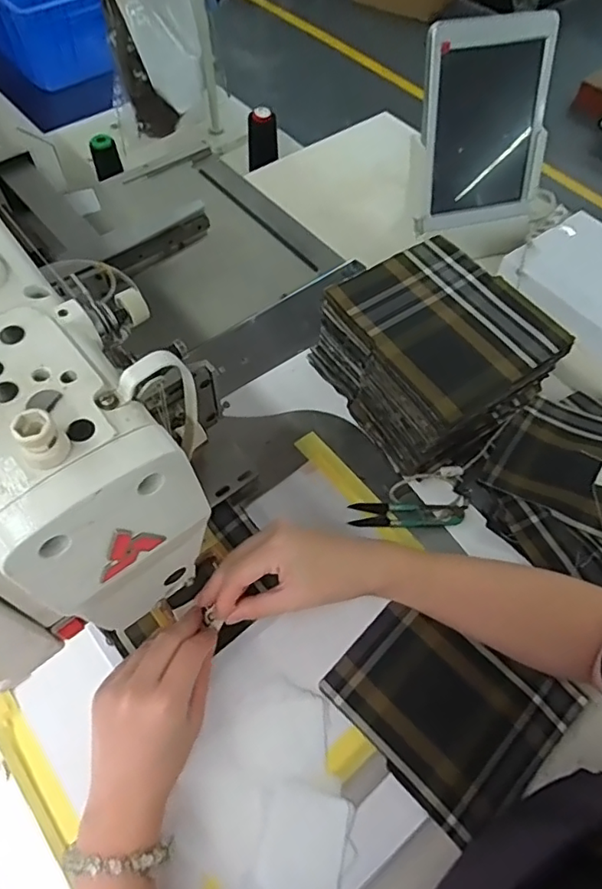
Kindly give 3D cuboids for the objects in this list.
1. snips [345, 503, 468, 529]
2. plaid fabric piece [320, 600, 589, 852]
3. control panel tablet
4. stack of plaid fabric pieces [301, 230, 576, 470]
[{"bbox_3d":[0.100,0.066,0.524,0.106,0.011,0.024,1,58,-2],"label":"snips"},{"bbox_3d":[0.119,0.200,0.445,0.160,0.008,0.144,40,65,20],"label":"plaid fabric piece"},{"bbox_3d":[0.211,-0.360,0.642,0.147,0.213,0.022,-9,40,-3],"label":"control panel tablet"},{"bbox_3d":[0.123,-0.086,0.539,0.148,0.119,0.173,-29,64,-19],"label":"stack of plaid fabric pieces"}]

